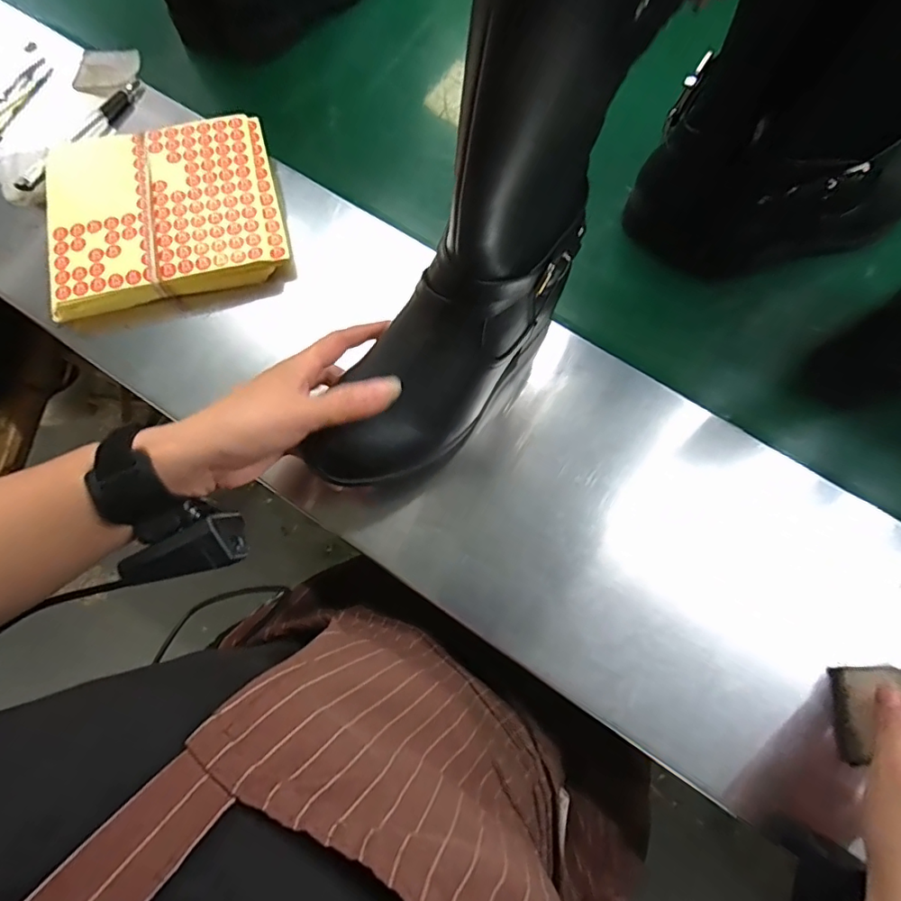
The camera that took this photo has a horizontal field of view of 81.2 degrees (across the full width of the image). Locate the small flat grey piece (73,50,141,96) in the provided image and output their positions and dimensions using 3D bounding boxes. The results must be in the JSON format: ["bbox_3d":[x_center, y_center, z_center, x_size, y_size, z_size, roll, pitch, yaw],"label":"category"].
[{"bbox_3d":[-0.337,-0.370,0.514,0.059,0.008,0.045,6,82,5],"label":"small flat grey piece"}]

